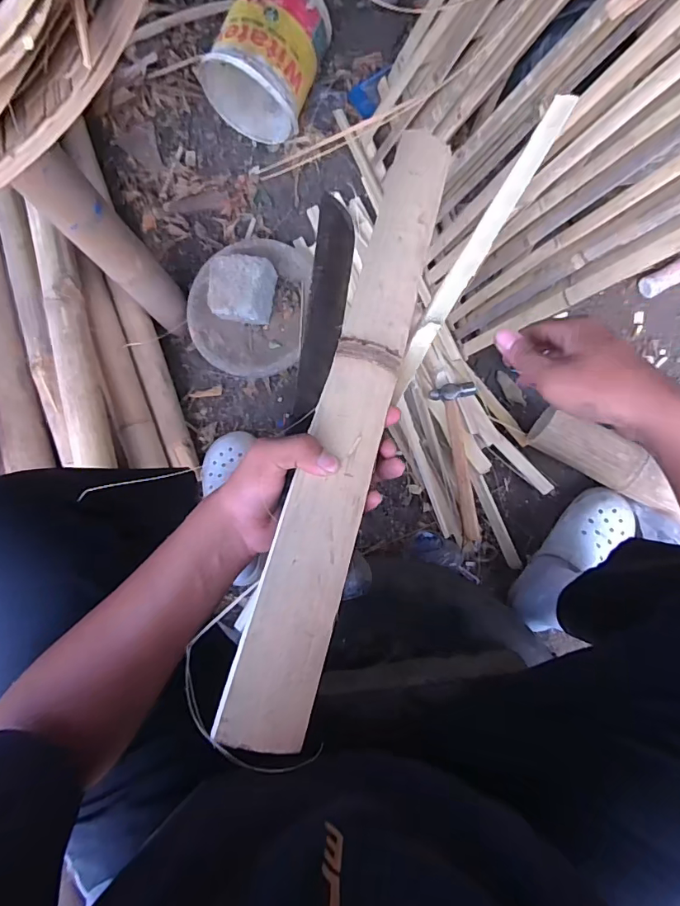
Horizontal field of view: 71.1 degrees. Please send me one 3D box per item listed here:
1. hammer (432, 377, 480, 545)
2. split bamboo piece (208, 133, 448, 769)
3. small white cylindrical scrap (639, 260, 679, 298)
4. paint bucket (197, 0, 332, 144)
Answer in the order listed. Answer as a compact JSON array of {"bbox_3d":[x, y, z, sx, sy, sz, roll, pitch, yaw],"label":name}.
[{"bbox_3d":[0.205,0.015,0.824,0.073,0.030,0.267,-3,82,5],"label":"hammer"},{"bbox_3d":[0.016,-0.058,0.370,0.054,0.017,0.511,13,70,7],"label":"split bamboo piece"},{"bbox_3d":[0.565,-0.303,0.825,0.092,0.037,0.036,-27,81,1],"label":"small white cylindrical scrap"},{"bbox_3d":[-0.130,-0.713,0.866,0.181,0.183,0.206,28,86,8],"label":"paint bucket"}]

